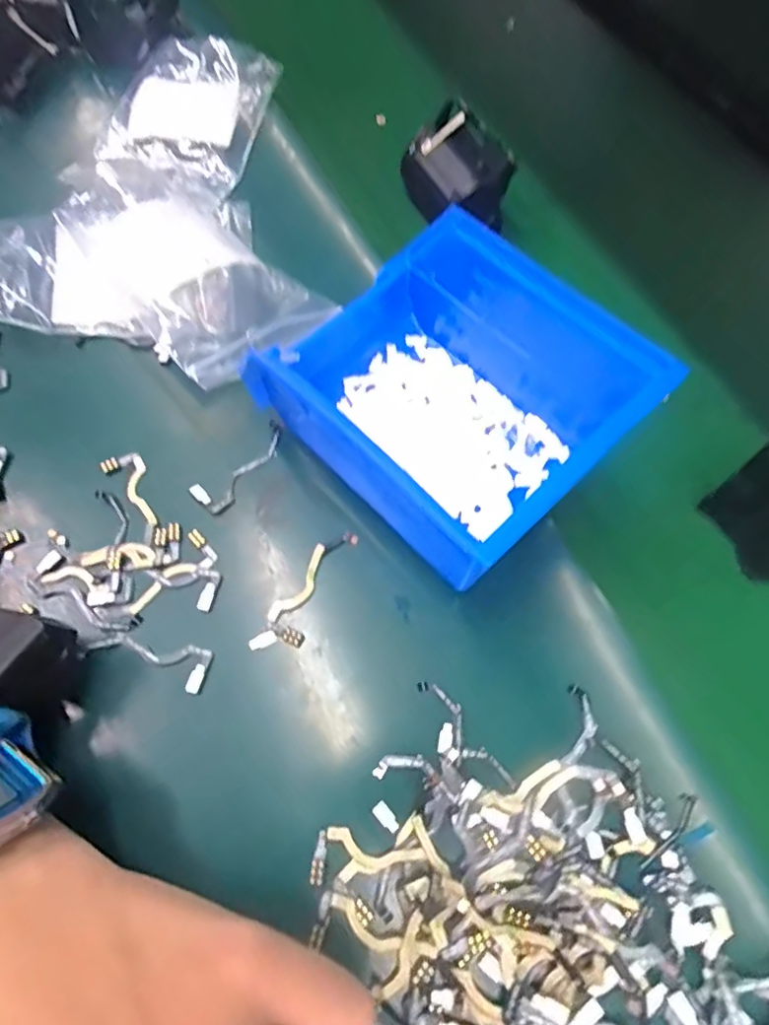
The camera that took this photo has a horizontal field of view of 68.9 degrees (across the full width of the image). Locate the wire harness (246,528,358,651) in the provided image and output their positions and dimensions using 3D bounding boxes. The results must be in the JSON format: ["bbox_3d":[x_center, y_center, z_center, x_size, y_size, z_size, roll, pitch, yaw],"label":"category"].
[{"bbox_3d":[-0.033,0.033,0.240,0.018,0.004,0.062,28,68,10],"label":"wire harness"}]

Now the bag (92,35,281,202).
[{"bbox_3d":[-0.131,-0.273,0.371,0.097,0.019,0.128,12,66,3],"label":"bag"}]

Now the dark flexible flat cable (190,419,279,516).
[{"bbox_3d":[-0.066,-0.021,0.265,0.017,0.005,0.053,39,70,14],"label":"dark flexible flat cable"}]

